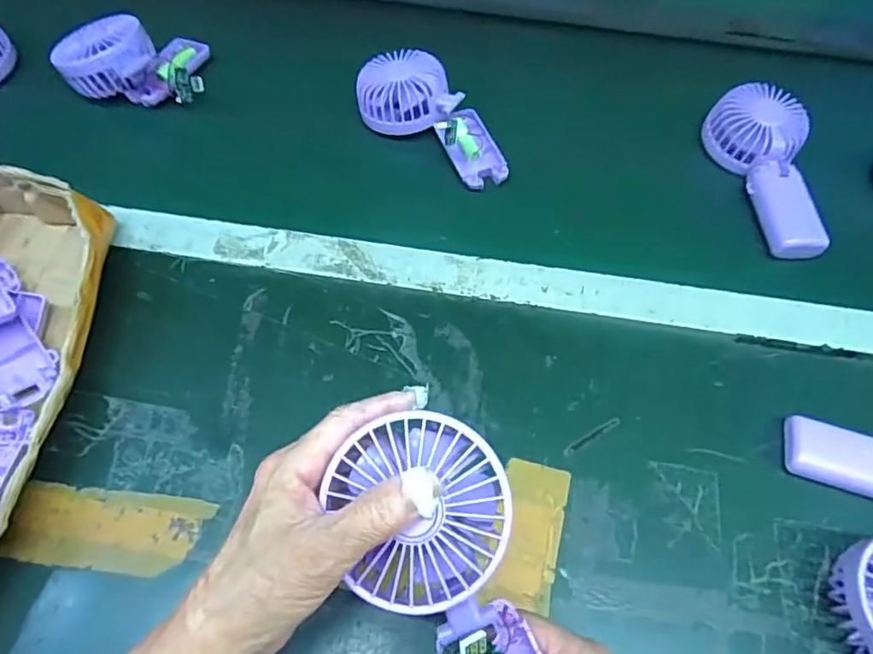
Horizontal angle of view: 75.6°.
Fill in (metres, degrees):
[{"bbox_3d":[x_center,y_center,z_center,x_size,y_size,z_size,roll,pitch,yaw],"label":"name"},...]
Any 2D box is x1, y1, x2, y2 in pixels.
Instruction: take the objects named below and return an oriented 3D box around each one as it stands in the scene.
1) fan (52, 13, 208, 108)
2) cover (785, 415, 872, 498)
[{"bbox_3d":[-0.293,-0.269,0.554,0.125,0.052,0.093,3,60,0],"label":"fan"},{"bbox_3d":[0.292,0.093,0.393,0.087,0.014,0.042,18,61,8],"label":"cover"}]

